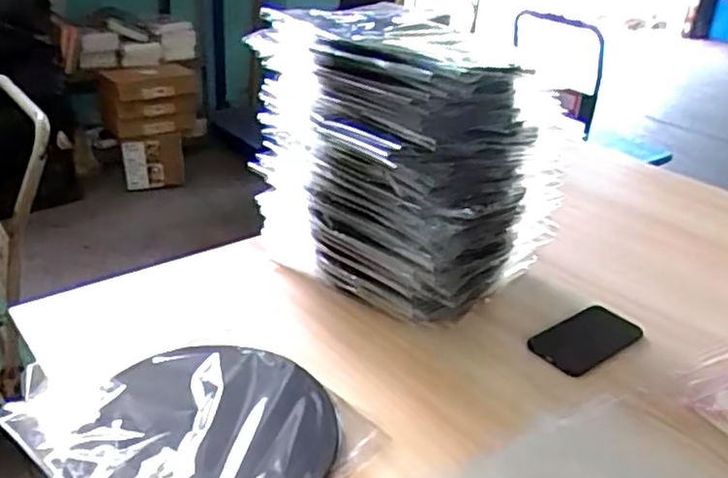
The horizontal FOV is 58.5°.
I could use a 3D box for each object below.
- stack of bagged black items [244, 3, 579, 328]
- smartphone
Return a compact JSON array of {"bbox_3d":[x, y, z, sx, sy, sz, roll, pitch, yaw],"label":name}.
[{"bbox_3d":[0.045,-0.099,0.845,0.322,0.323,0.260,28,37,36],"label":"stack of bagged black items"},{"bbox_3d":[0.277,0.125,0.817,0.151,0.013,0.078,-17,35,-34],"label":"smartphone"}]

